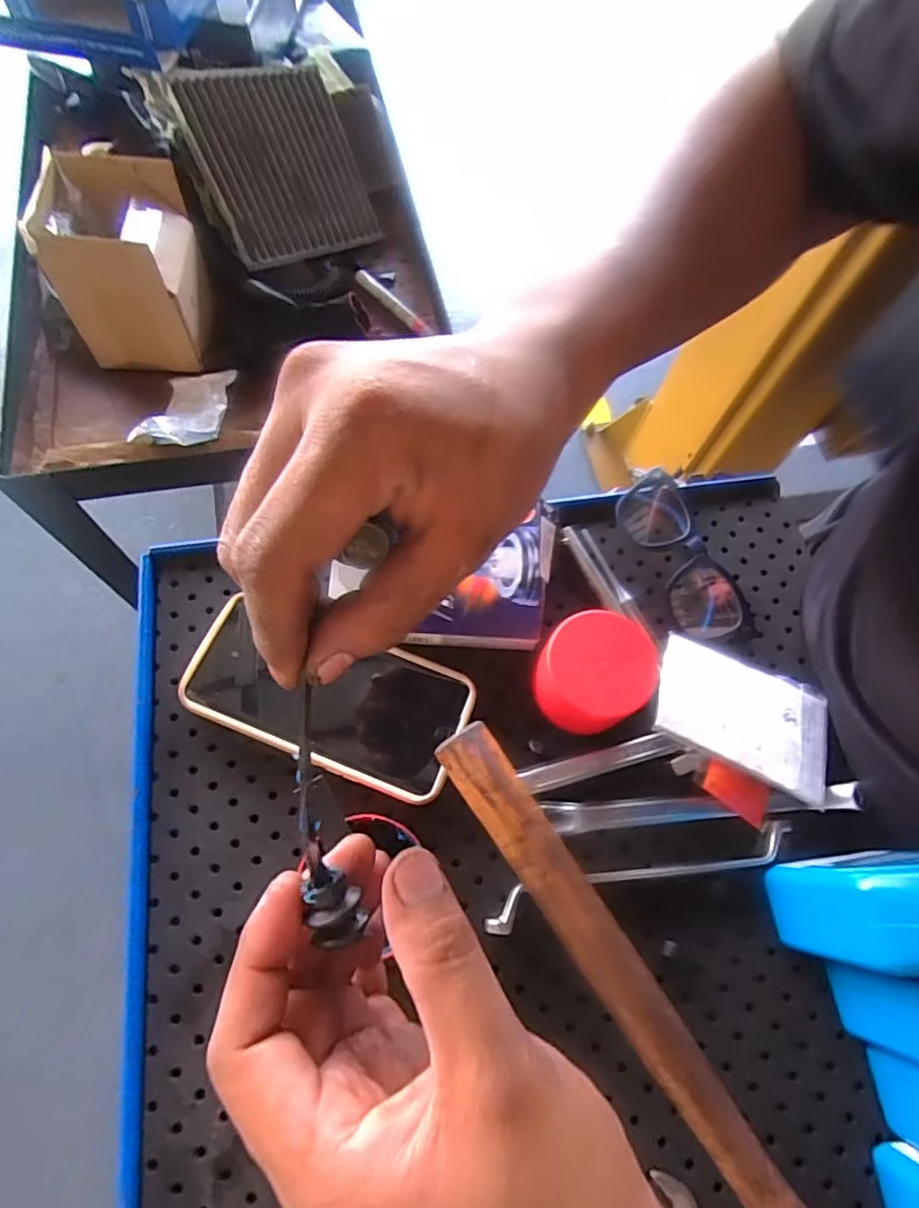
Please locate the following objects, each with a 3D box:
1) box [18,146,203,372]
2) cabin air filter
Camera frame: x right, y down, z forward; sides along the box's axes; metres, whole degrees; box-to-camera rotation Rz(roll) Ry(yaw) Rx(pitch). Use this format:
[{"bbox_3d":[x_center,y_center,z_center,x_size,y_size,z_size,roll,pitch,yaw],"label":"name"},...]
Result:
[{"bbox_3d":[-0.320,-0.335,0.591,0.128,0.135,0.119,-6,68,-6],"label":"box"},{"bbox_3d":[-0.189,-0.479,0.646,0.176,0.021,0.178,-35,115,-28],"label":"cabin air filter"}]

